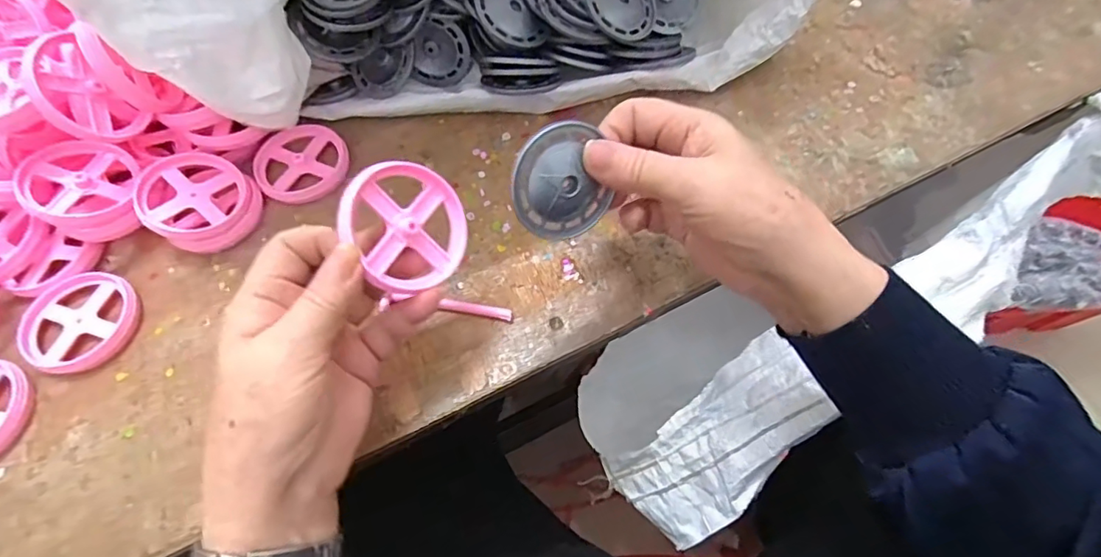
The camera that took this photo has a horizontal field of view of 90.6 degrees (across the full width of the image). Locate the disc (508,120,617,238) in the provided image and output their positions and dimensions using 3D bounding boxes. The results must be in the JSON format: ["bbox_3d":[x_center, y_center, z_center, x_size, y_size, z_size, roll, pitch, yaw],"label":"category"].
[{"bbox_3d":[0.004,-0.046,0.268,0.049,0.058,0.011,-27,34,-17],"label":"disc"}]

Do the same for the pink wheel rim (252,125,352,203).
[{"bbox_3d":[-0.177,-0.082,0.389,0.062,0.014,0.060,-15,63,-5],"label":"pink wheel rim"}]

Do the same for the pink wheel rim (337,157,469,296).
[{"bbox_3d":[-0.070,-0.027,0.272,0.059,0.006,0.063,4,84,-38],"label":"pink wheel rim"}]

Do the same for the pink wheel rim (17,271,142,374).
[{"bbox_3d":[-0.292,0.027,0.337,0.068,0.012,0.062,2,63,4],"label":"pink wheel rim"}]

